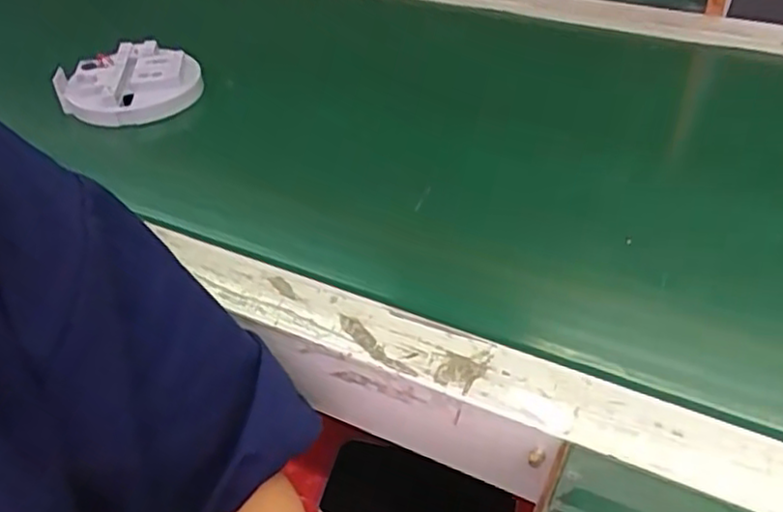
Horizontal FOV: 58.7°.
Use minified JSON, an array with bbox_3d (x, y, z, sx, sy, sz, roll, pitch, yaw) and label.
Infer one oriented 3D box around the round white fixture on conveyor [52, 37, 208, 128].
[{"bbox_3d":[-0.206,-0.134,0.548,0.092,0.026,0.098,-2,42,2],"label":"round white fixture on conveyor"}]

